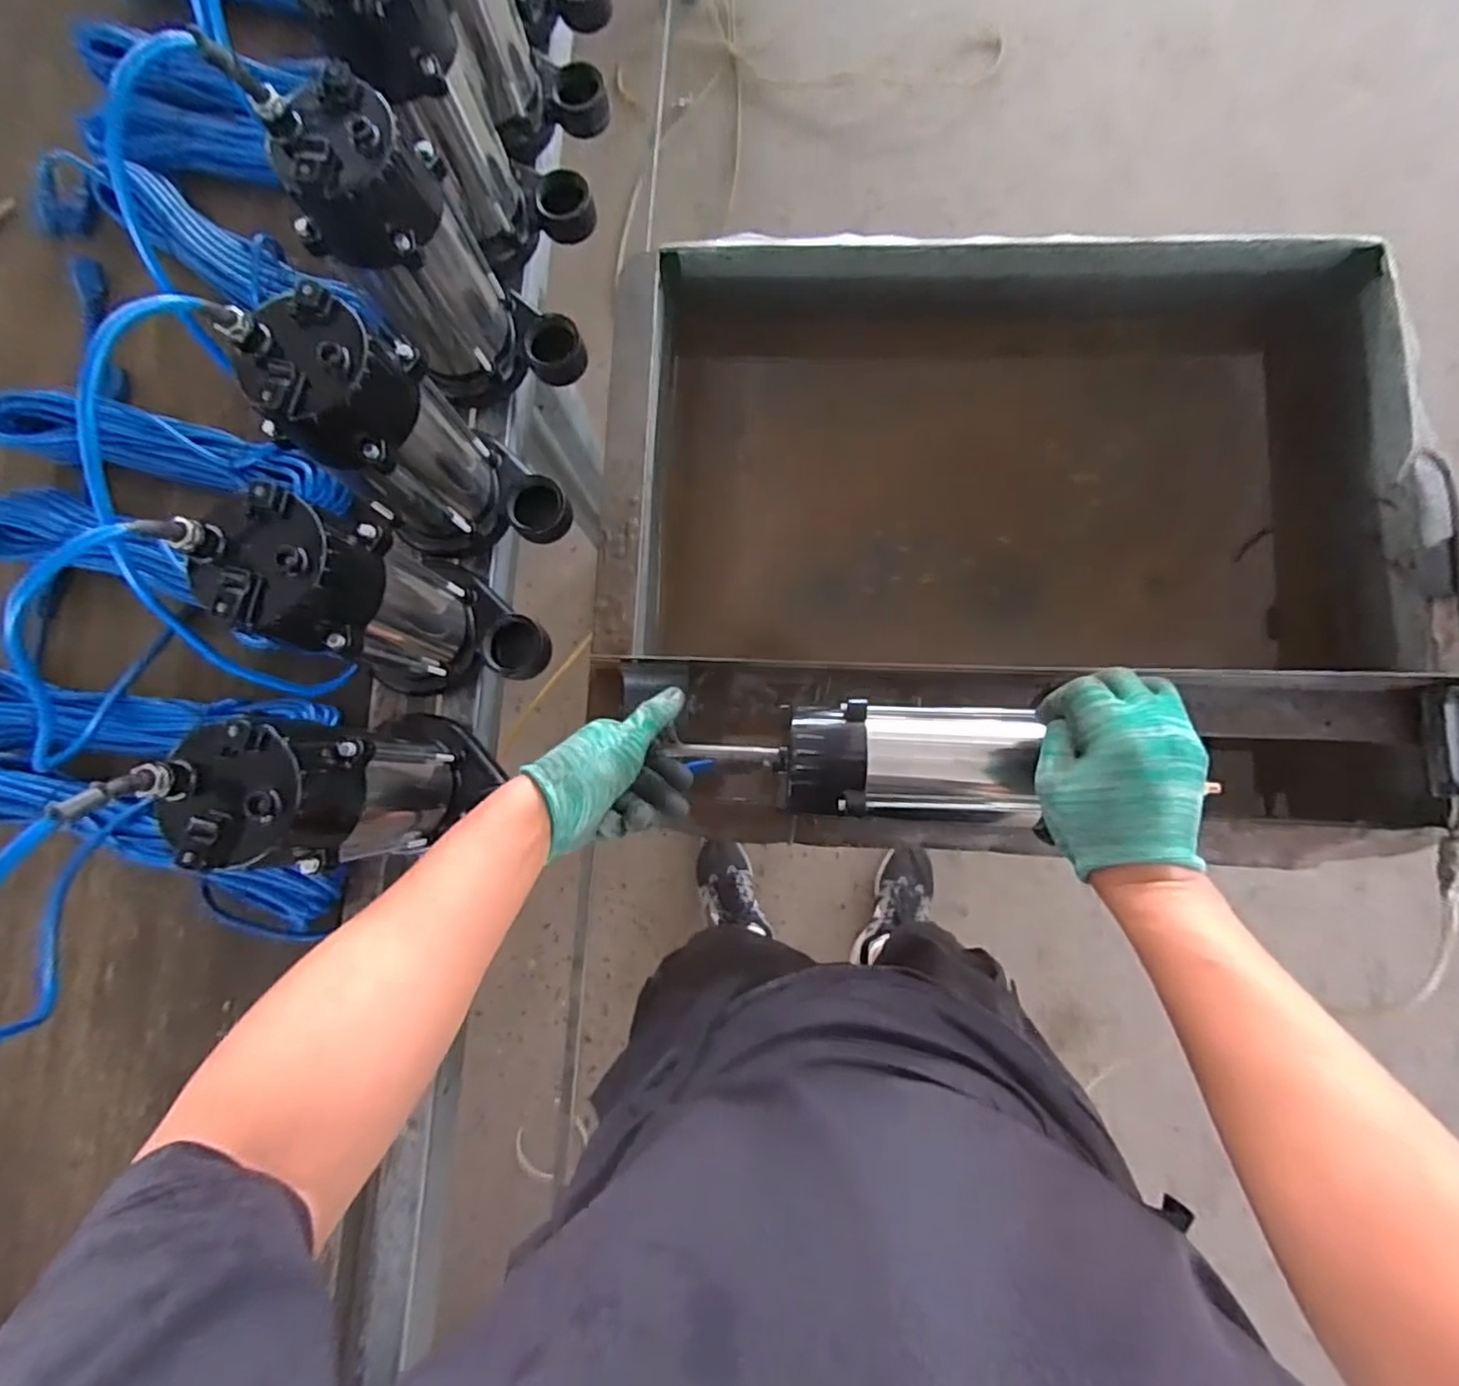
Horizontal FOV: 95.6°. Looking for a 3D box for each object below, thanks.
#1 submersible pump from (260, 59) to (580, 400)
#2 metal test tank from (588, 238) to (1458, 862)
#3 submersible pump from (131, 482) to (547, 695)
[{"bbox_3d":[-0.228,-0.341,0.536,0.141,0.228,0.108,-31,82,-1],"label":"submersible pump"},{"bbox_3d":[0.259,-0.154,0.704,0.731,0.249,0.606,2,83,4],"label":"metal test tank"},{"bbox_3d":[-0.252,-0.058,0.497,0.142,0.230,0.116,32,86,7],"label":"submersible pump"}]

